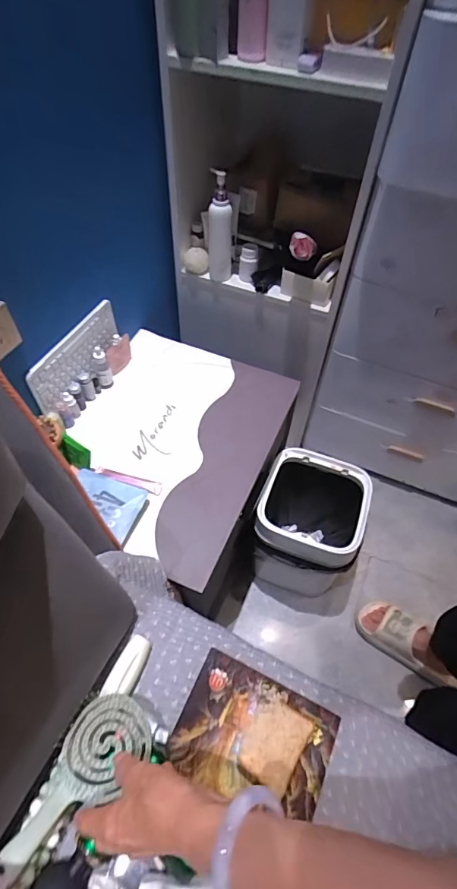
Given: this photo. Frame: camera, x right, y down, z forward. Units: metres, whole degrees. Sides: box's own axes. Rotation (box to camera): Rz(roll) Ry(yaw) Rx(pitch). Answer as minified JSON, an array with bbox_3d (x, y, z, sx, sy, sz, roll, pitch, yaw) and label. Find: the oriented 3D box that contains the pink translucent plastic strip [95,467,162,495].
[{"bbox_3d":[-0.180,0.063,0.764,0.125,0.009,0.026,14,55,8],"label":"pink translucent plastic strip"}]

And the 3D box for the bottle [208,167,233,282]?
[{"bbox_3d":[-0.017,-0.457,0.914,0.052,0.219,0.045,5,54,1],"label":"bottle"}]

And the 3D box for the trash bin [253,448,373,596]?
[{"bbox_3d":[0.184,0.197,1.014,0.223,0.306,0.240,20,56,11],"label":"trash bin"}]

